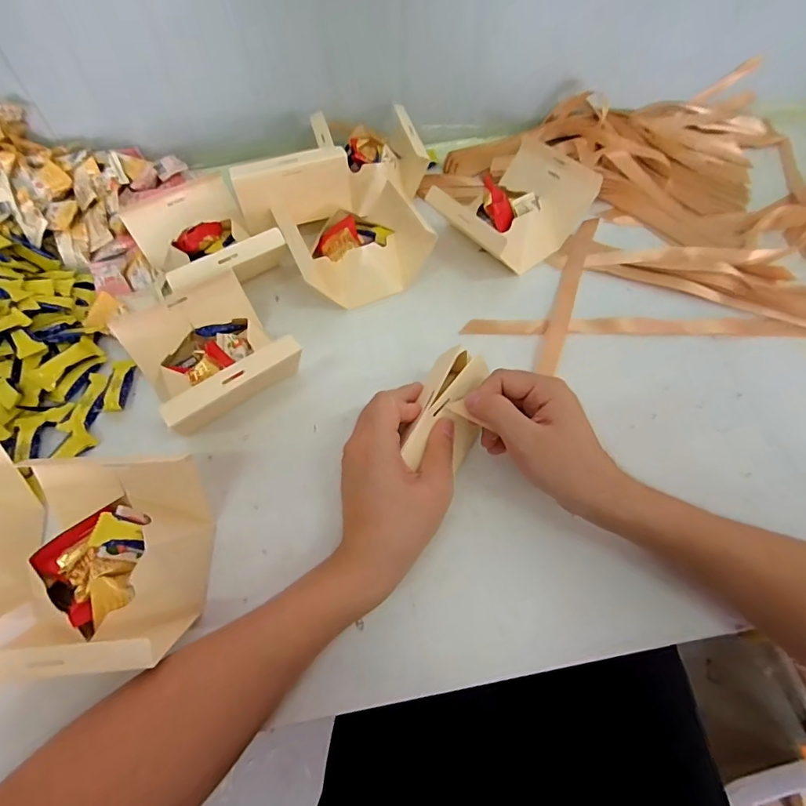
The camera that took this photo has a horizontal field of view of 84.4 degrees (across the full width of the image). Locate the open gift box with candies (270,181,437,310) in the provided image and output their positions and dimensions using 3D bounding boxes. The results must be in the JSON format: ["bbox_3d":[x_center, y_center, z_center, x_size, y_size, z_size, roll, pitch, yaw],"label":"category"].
[{"bbox_3d":[-0.056,-0.185,0.516,0.152,0.061,0.137,-26,65,-15],"label":"open gift box with candies"}]

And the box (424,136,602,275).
[{"bbox_3d":[0.127,-0.244,0.546,0.169,0.060,0.140,-35,65,-20],"label":"box"}]

